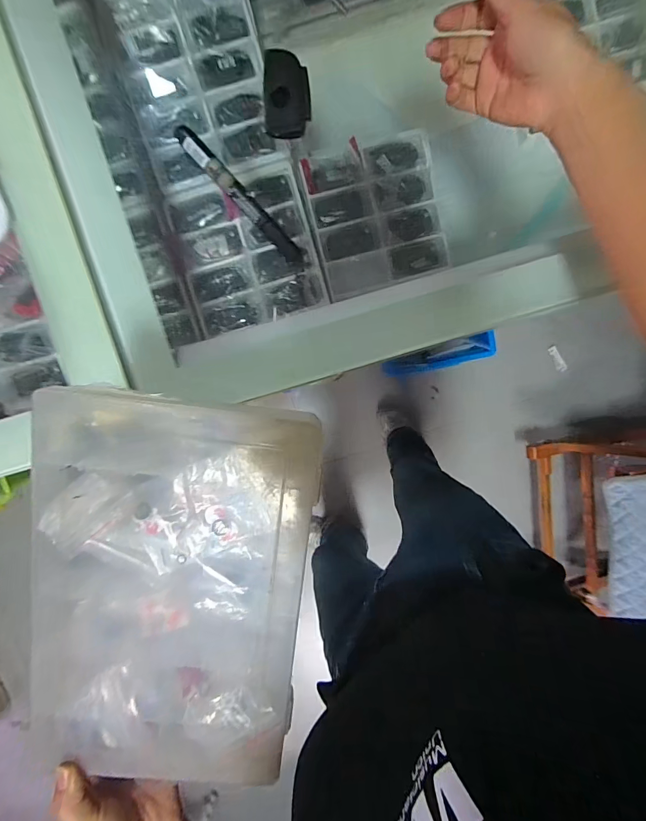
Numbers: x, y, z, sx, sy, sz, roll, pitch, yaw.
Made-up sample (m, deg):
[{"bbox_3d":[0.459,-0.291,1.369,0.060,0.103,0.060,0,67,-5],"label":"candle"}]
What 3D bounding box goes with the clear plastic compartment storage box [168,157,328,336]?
[{"bbox_3d":[-0.098,-0.207,0.498,0.171,0.024,0.181,-15,96,2],"label":"clear plastic compartment storage box"}]

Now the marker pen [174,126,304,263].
[{"bbox_3d":[-0.070,-0.184,0.328,0.015,0.009,0.142,-43,95,4],"label":"marker pen"}]

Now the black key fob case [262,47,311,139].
[{"bbox_3d":[-0.030,-0.266,0.319,0.038,0.012,0.063,-3,96,0],"label":"black key fob case"}]

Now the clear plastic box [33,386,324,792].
[{"bbox_3d":[-0.101,0.123,0.254,0.170,0.025,0.263,6,96,-1],"label":"clear plastic box"}]

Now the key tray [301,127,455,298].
[{"bbox_3d":[0.072,-0.267,0.528,0.170,0.038,0.189,-14,96,2],"label":"key tray"}]

